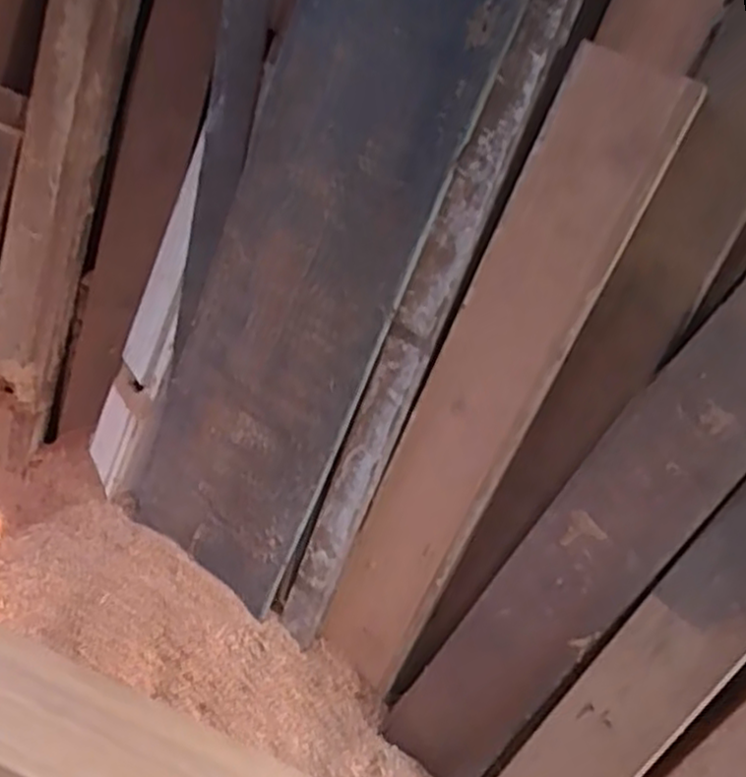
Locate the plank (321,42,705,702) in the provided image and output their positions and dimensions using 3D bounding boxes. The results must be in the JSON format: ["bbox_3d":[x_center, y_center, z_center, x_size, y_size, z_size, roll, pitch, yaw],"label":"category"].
[{"bbox_3d":[0.124,0.040,0.932,0.140,0.849,0.039,29,28,15],"label":"plank"}]

